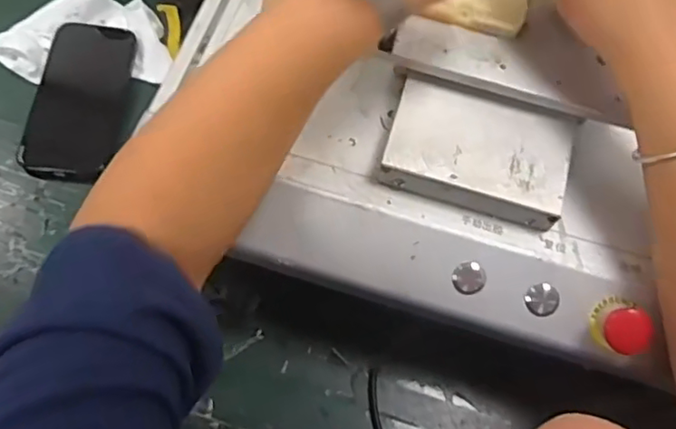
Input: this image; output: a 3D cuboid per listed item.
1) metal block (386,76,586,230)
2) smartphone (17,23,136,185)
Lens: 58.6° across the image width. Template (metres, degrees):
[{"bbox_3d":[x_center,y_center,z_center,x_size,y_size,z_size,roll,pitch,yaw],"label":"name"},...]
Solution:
[{"bbox_3d":[0.094,-0.041,0.405,0.118,0.020,0.083,16,67,3],"label":"metal block"},{"bbox_3d":[-0.248,-0.109,0.581,0.087,0.015,0.163,7,67,-1],"label":"smartphone"}]

